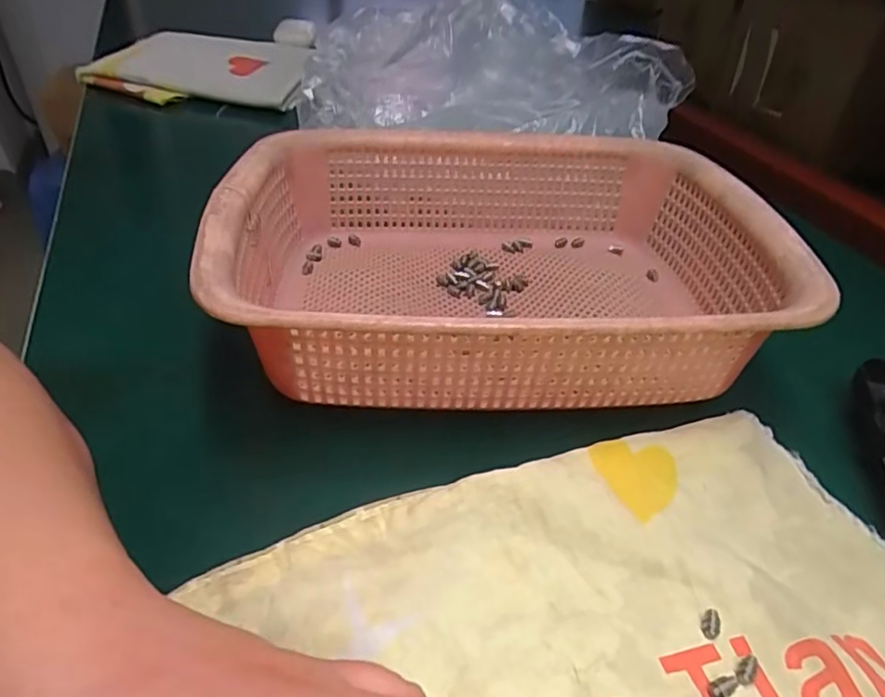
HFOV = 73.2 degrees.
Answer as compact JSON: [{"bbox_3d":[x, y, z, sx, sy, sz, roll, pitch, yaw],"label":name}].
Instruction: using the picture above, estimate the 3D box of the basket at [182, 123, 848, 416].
[{"bbox_3d":[0.028,-0.052,0.341,0.284,0.072,0.217,-1,40,-5],"label":"basket"}]

